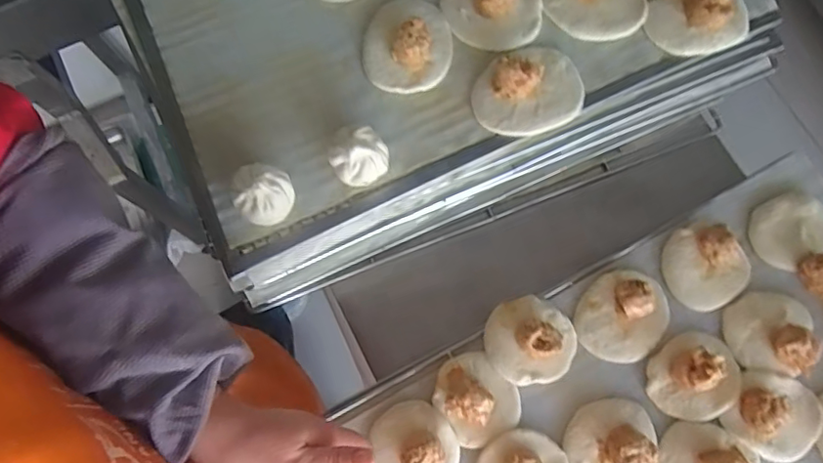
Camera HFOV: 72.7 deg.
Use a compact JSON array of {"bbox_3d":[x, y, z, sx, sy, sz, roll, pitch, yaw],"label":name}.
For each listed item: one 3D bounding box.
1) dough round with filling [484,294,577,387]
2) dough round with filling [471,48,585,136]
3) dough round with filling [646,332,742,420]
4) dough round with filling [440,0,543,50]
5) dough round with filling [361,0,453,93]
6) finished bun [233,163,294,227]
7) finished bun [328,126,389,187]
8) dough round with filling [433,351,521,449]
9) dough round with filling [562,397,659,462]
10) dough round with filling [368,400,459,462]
[{"bbox_3d":[0.118,0.106,0.549,0.087,0.028,0.084,0,75,2],"label":"dough round with filling"},{"bbox_3d":[0.111,-0.140,0.528,0.106,0.030,0.082,-23,77,-5],"label":"dough round with filling"},{"bbox_3d":[0.276,0.136,0.536,0.081,0.033,0.082,0,75,2],"label":"dough round with filling"},{"bbox_3d":[0.081,-0.230,0.559,0.098,0.035,0.086,4,76,2],"label":"dough round with filling"},{"bbox_3d":[-0.004,-0.194,0.548,0.086,0.039,0.105,5,76,2],"label":"dough round with filling"},{"bbox_3d":[-0.130,-0.031,0.498,0.046,0.049,0.048,0,76,1],"label":"finished bun"},{"bbox_3d":[-0.047,-0.065,0.510,0.050,0.047,0.047,0,76,1],"label":"finished bun"},{"bbox_3d":[0.062,0.160,0.535,0.071,0.032,0.082,-35,77,-7],"label":"dough round with filling"},{"bbox_3d":[0.188,0.202,0.524,0.079,0.028,0.090,16,76,6],"label":"dough round with filling"},{"bbox_3d":[0.002,0.206,0.528,0.080,0.030,0.084,-13,75,-2],"label":"dough round with filling"}]

